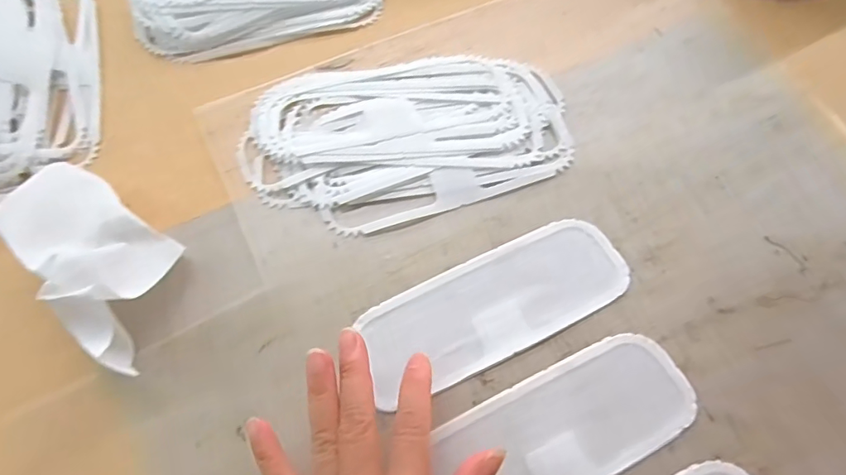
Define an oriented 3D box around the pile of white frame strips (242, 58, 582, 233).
[{"bbox_3d":[-0.011,-0.077,0.369,0.237,0.012,0.132,-11,68,-5],"label":"pile of white frame strips"}]

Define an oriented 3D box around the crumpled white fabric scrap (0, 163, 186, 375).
[{"bbox_3d":[-0.204,0.013,0.309,0.143,0.052,0.072,39,72,15],"label":"crumpled white fabric scrap"}]

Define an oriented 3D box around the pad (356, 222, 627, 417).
[{"bbox_3d":[0.048,0.043,0.323,0.180,0.005,0.068,-23,69,-8],"label":"pad"}]

